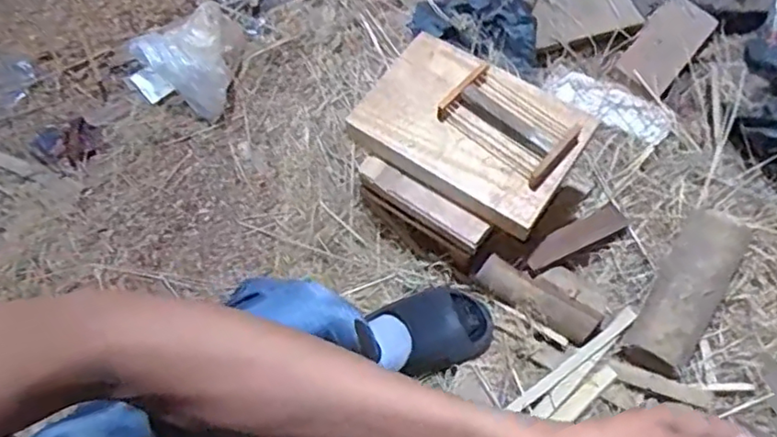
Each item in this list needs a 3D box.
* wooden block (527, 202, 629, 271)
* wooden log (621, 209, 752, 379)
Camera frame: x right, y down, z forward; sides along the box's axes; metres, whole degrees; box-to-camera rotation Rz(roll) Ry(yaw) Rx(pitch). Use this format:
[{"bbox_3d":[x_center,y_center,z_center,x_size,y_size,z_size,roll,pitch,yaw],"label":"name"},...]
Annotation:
[{"bbox_3d":[0.283,0.023,0.875,0.228,0.034,0.046,-21,64,-39],"label":"wooden block"},{"bbox_3d":[0.421,0.101,0.848,0.078,0.073,0.241,31,79,12],"label":"wooden log"}]

